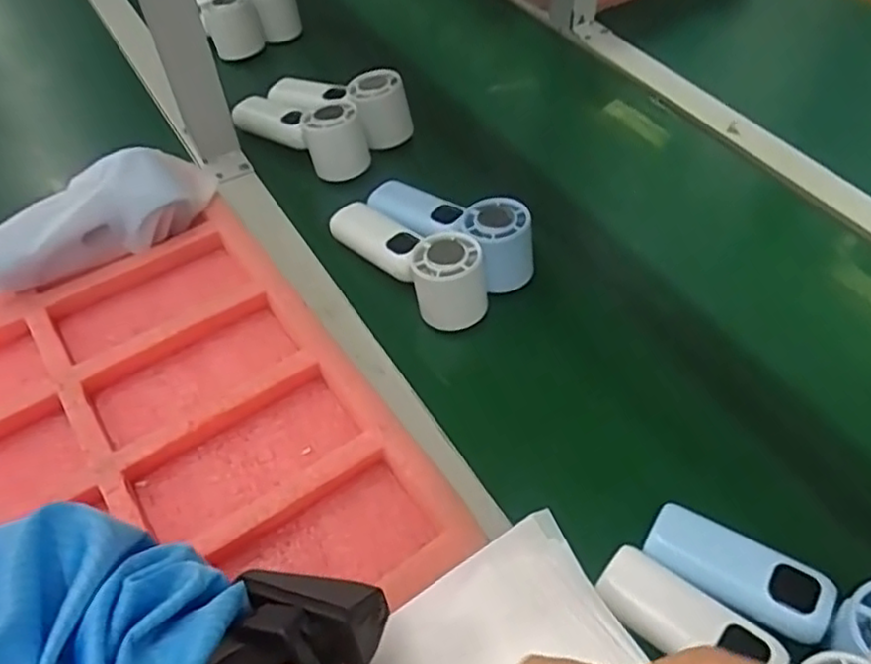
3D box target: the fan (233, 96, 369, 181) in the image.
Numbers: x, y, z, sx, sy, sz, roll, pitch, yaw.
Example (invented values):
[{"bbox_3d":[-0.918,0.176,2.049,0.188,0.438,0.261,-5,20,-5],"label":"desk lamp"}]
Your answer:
[{"bbox_3d":[-0.130,-0.201,0.645,0.154,0.053,0.051,30,59,22],"label":"fan"}]

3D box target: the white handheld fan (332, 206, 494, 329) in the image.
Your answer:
[{"bbox_3d":[-0.026,-0.060,0.540,0.154,0.062,0.056,38,63,26],"label":"white handheld fan"}]

